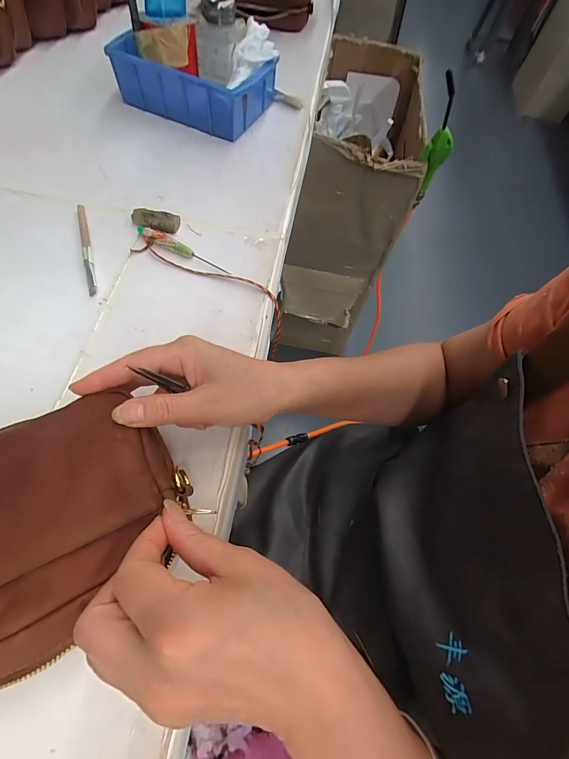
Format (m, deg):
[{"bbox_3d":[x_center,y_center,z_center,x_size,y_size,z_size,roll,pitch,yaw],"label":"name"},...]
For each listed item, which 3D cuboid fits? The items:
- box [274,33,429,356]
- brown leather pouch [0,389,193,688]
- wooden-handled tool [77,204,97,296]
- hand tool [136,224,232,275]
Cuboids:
[{"bbox_3d":[0.160,-0.427,0.982,0.248,0.633,0.498,14,62,1],"label":"box"},{"bbox_3d":[-0.158,0.091,0.206,0.186,0.038,0.130,-24,67,-14],"label":"brown leather pouch"},{"bbox_3d":[-0.211,-0.140,0.378,0.010,0.009,0.130,-17,65,-11],"label":"wooden-handled tool"},{"bbox_3d":[-0.109,-0.141,0.384,0.116,0.011,0.015,23,65,9],"label":"hand tool"}]

